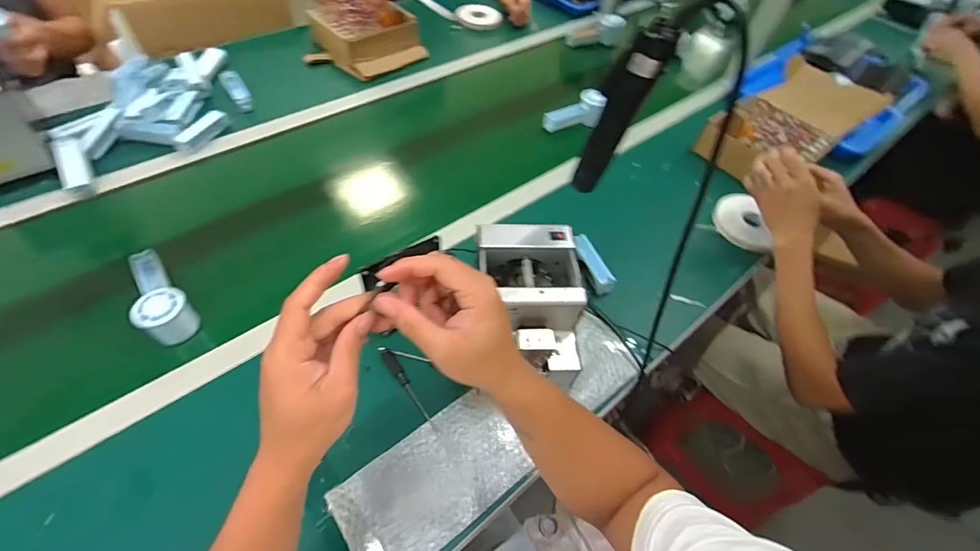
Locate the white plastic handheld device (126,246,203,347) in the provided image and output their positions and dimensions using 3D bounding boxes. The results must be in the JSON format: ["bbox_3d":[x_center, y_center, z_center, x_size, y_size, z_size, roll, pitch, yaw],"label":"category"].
[{"bbox_3d":[-0.466,0.021,0.608,0.058,0.057,0.160,-34,63,-27],"label":"white plastic handheld device"}]

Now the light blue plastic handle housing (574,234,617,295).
[{"bbox_3d":[0.163,-0.021,0.706,0.030,0.028,0.108,-15,56,-17],"label":"light blue plastic handle housing"}]

